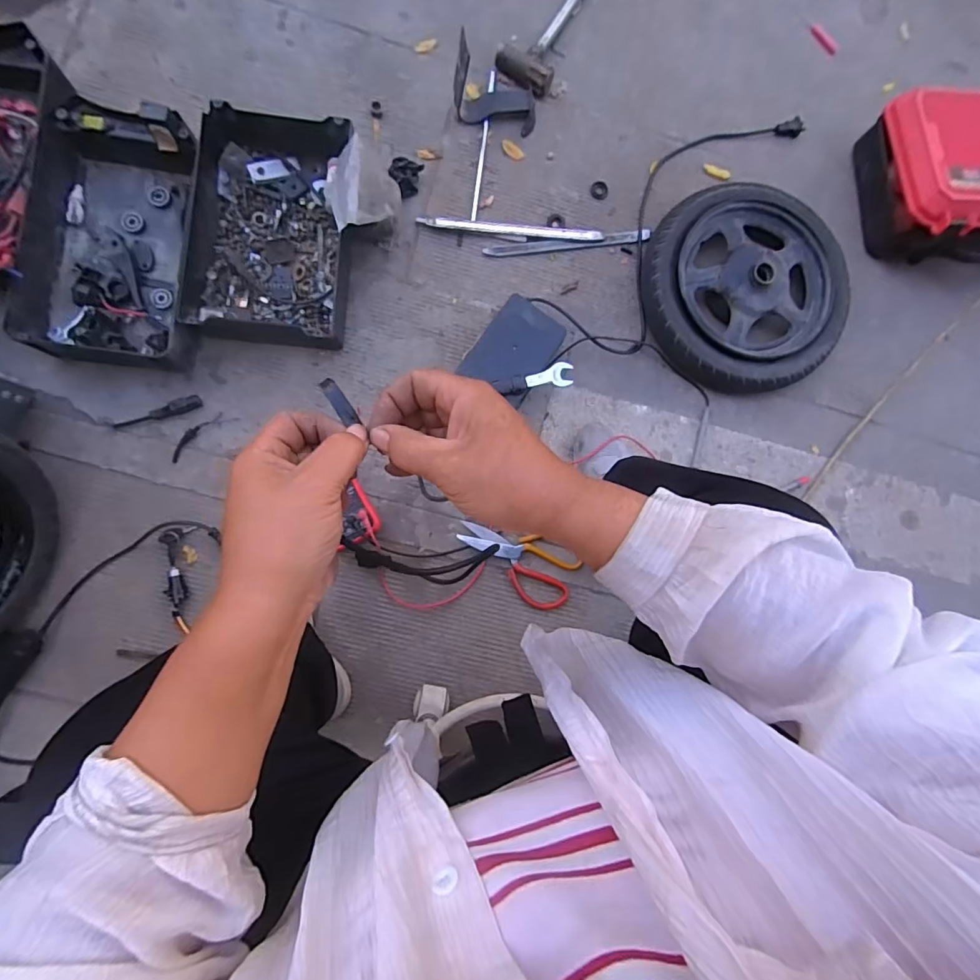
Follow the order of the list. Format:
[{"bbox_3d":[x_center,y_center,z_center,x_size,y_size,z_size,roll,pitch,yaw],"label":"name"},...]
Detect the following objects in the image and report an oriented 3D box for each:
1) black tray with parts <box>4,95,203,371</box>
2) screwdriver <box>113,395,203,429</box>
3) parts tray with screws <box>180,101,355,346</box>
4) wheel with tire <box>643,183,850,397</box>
[{"bbox_3d":[-0.543,-0.371,0.722,0.231,0.094,0.362,6,84,-5],"label":"black tray with parts"},{"bbox_3d":[-0.499,-0.116,0.743,0.123,0.026,0.020,-15,86,-7],"label":"screwdriver"},{"bbox_3d":[-0.328,-0.389,0.753,0.224,0.081,0.347,4,84,-5],"label":"parts tray with screws"},{"bbox_3d":[0.428,-0.333,0.827,0.332,0.070,0.326,1,84,-5],"label":"wheel with tire"}]

